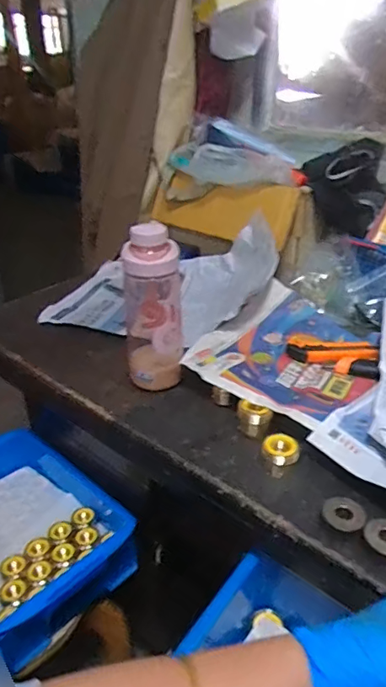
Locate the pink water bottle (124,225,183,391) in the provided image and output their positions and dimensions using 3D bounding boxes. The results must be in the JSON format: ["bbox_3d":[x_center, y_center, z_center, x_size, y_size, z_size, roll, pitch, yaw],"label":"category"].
[{"bbox_3d":[-0.052,-0.048,0.637,0.070,0.203,0.083,-5,30,-7],"label":"pink water bottle"}]

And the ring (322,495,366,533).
[{"bbox_3d":[0.144,0.161,0.470,0.038,0.010,0.034,12,32,22],"label":"ring"}]

